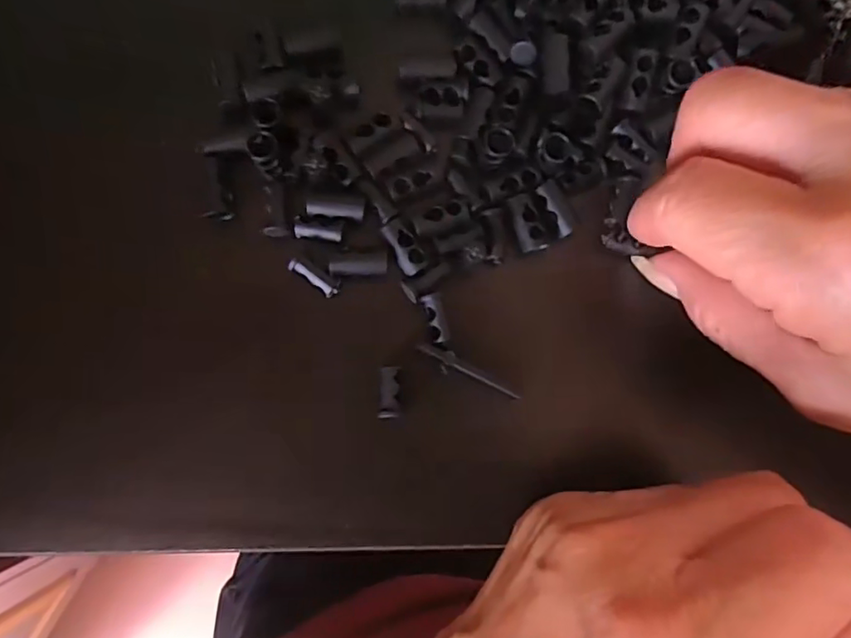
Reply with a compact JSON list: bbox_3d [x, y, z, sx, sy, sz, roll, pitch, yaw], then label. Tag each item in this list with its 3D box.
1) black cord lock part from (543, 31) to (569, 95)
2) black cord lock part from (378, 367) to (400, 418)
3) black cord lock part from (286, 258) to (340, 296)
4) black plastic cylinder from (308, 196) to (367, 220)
[{"bbox_3d":[0.041,-0.080,0.181,0.008,0.007,0.018,-3,84,-6],"label":"black cord lock part"},{"bbox_3d":[-0.011,0.022,0.176,0.006,0.004,0.015,0,84,-6],"label":"black cord lock part"},{"bbox_3d":[-0.034,-0.013,0.177,0.017,0.004,0.005,36,82,-1],"label":"black cord lock part"},{"bbox_3d":[-0.028,-0.035,0.178,0.018,0.004,0.007,7,83,-5],"label":"black plastic cylinder"}]

